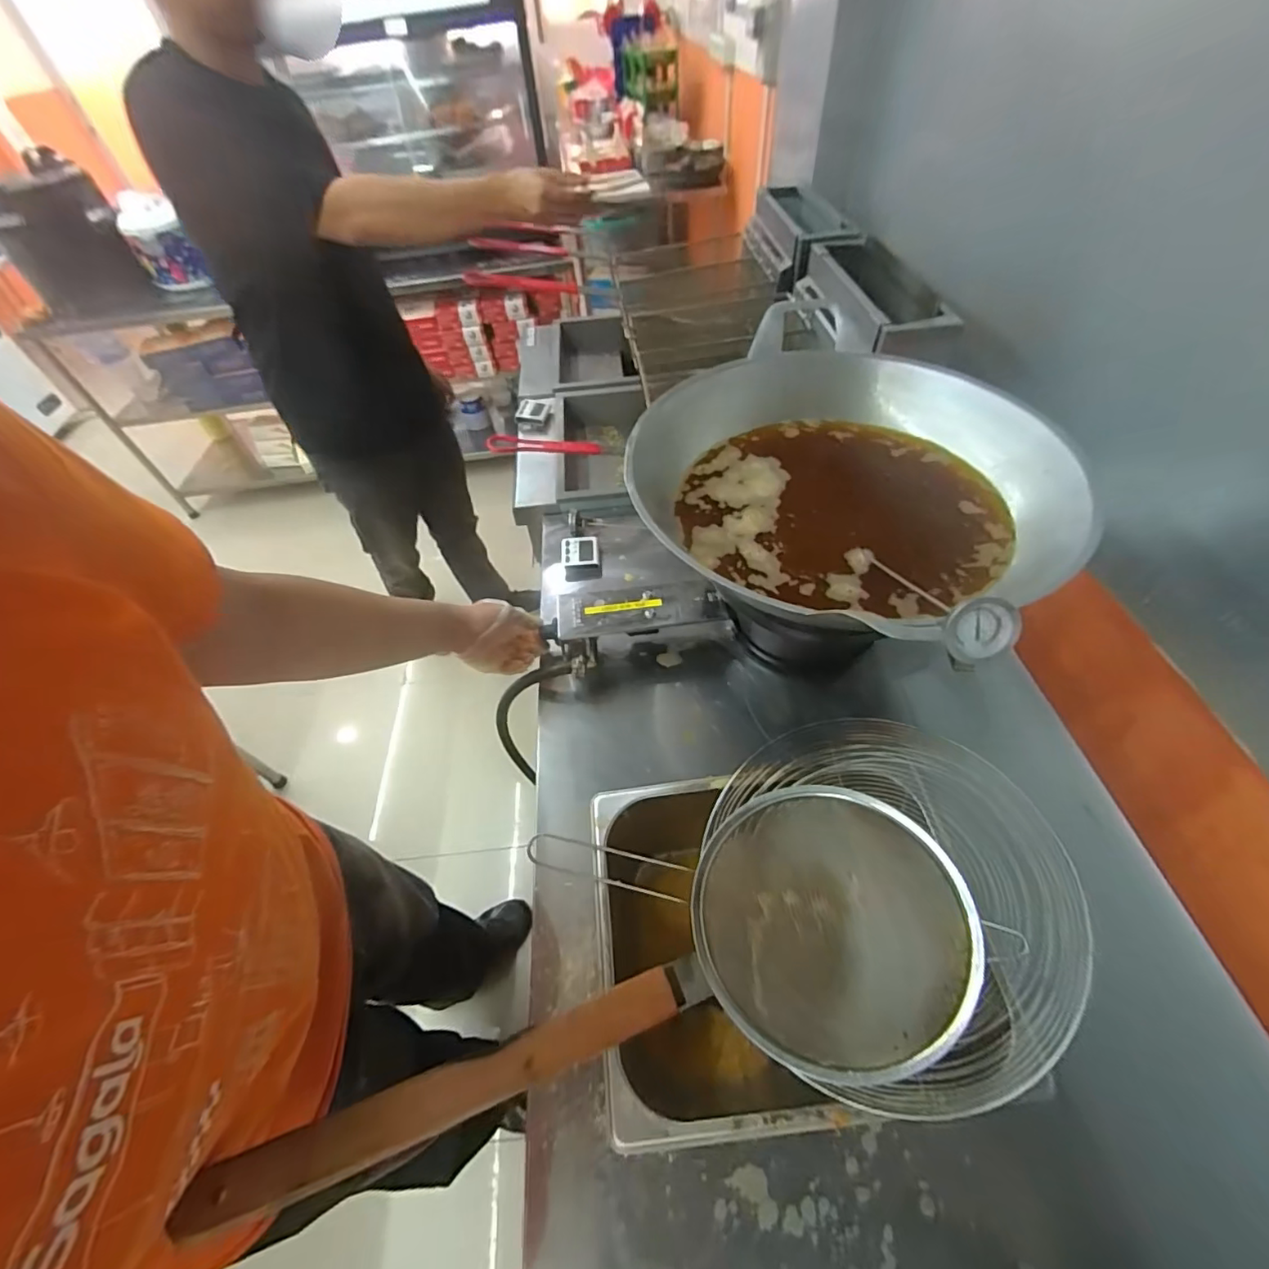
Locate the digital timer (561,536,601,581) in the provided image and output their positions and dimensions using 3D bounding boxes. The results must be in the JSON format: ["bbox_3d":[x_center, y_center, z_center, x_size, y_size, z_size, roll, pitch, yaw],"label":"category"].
[{"bbox_3d":[-0.096,-0.136,0.966,0.070,0.048,0.068,-10,52,-2],"label":"digital timer"}]

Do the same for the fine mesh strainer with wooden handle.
[{"bbox_3d":[-0.007,0.278,0.430,0.554,0.122,0.218,-14,52,-6],"label":"fine mesh strainer with wooden handle"}]

